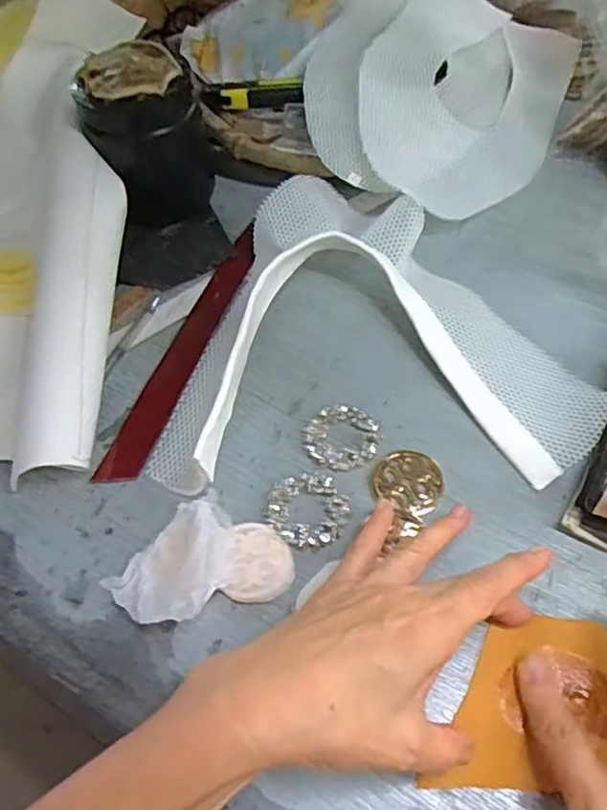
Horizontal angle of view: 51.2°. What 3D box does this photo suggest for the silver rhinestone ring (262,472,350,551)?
[{"bbox_3d":[0.002,0.066,0.398,0.047,0.008,0.051,-1,59,2],"label":"silver rhinestone ring"}]

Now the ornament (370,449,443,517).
[{"bbox_3d":[0.067,0.048,0.406,0.044,0.006,0.040,-2,56,2],"label":"ornament"}]

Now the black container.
[{"bbox_3d":[-0.121,-0.214,0.509,0.092,0.117,0.078,-15,57,-7],"label":"black container"}]

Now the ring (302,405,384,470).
[{"bbox_3d":[0.026,0.022,0.422,0.052,0.008,0.044,-7,66,-2],"label":"ring"}]

